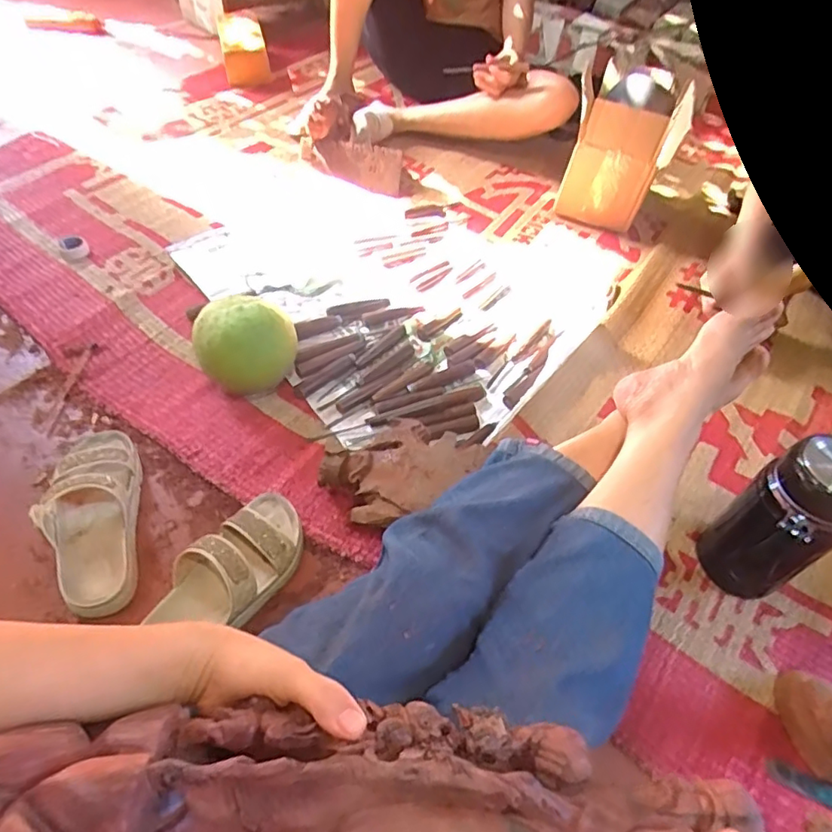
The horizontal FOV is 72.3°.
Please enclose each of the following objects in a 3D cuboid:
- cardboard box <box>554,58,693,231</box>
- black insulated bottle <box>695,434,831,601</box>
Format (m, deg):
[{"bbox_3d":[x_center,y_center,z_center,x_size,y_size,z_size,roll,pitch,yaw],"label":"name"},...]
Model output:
[{"bbox_3d":[0.408,-0.535,1.105,0.184,0.259,0.228,21,53,12],"label":"cardboard box"},{"bbox_3d":[0.386,0.121,0.612,0.087,0.221,0.092,-23,57,-21],"label":"black insulated bottle"}]

